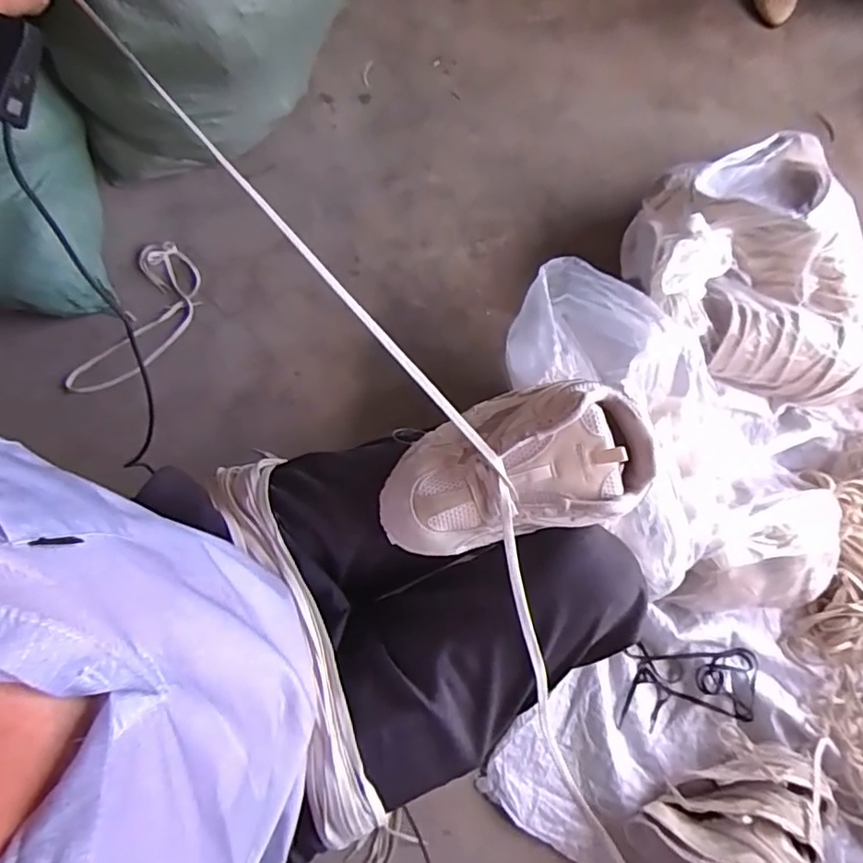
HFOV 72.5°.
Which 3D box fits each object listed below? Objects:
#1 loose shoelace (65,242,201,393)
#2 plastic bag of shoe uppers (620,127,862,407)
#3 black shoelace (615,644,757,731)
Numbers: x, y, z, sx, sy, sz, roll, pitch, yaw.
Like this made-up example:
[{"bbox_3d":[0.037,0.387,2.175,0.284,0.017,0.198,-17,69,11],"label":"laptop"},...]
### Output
[{"bbox_3d":[-0.531,-0.201,1.085,0.150,0.026,0.320,20,77,3],"label":"loose shoelace"},{"bbox_3d":[0.551,-0.256,1.004,0.364,0.205,0.452,-15,75,-5],"label":"plastic bag of shoe uppers"},{"bbox_3d":[0.415,0.413,0.943,0.221,0.027,0.129,3,76,0],"label":"black shoelace"}]

